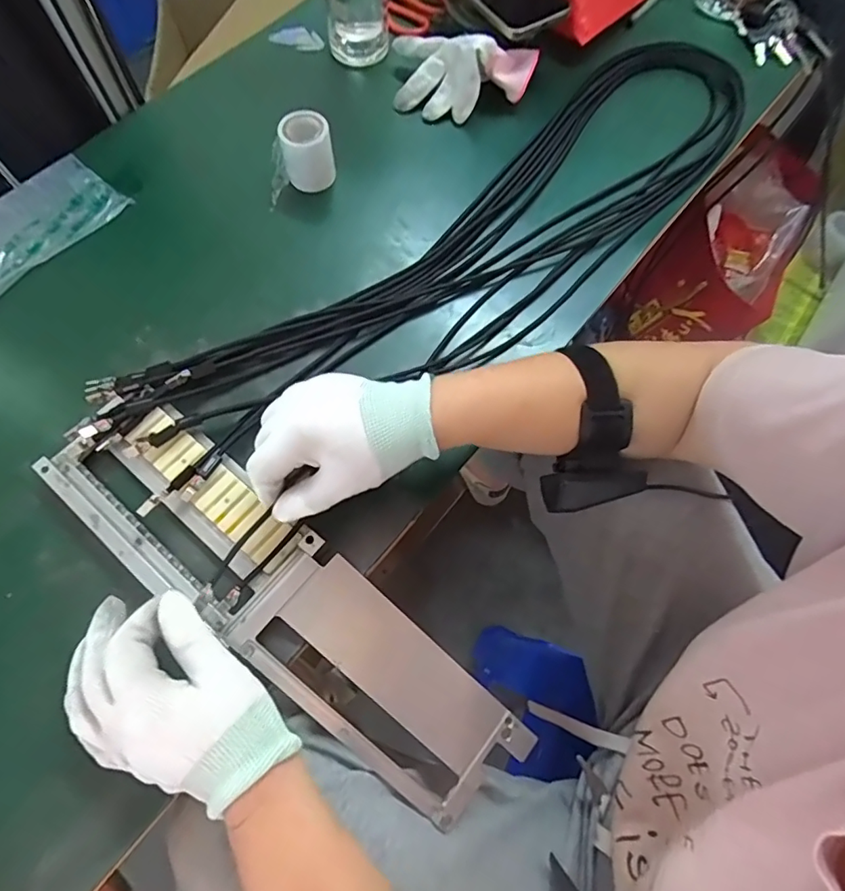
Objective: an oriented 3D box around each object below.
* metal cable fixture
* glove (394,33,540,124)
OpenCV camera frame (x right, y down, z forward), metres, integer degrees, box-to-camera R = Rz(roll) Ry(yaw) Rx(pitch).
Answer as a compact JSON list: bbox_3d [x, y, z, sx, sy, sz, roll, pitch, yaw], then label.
[{"bbox_3d":[-0.098,0.109,0.367,0.389,0.044,0.097,39,72,3],"label":"metal cable fixture"},{"bbox_3d":[0.038,-0.382,0.532,0.150,0.054,0.080,11,68,4],"label":"glove"}]

